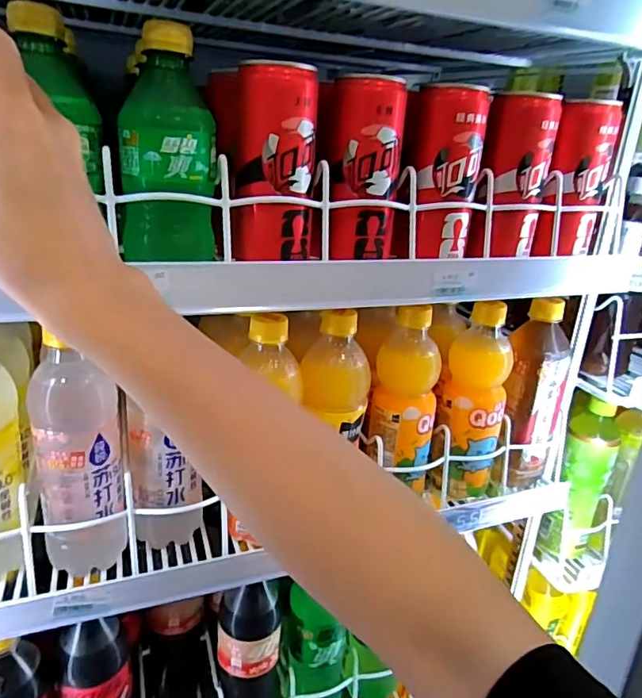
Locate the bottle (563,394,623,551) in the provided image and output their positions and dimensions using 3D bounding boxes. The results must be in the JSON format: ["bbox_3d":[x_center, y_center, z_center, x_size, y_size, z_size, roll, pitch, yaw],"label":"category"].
[{"bbox_3d":[0.329,0.166,0.658,0.063,0.204,0.075,16,23,29],"label":"bottle"}]

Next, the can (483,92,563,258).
[{"bbox_3d":[0.168,-0.148,0.452,0.053,0.127,0.057,11,21,20],"label":"can"}]

